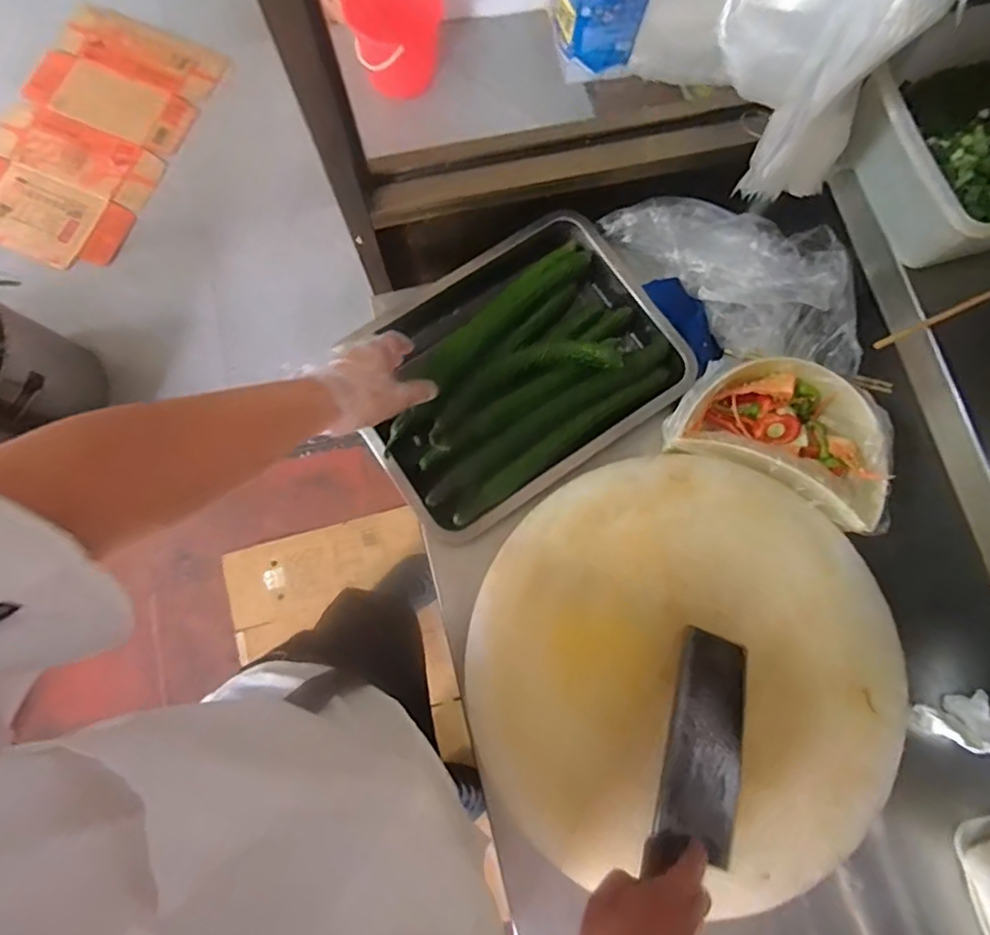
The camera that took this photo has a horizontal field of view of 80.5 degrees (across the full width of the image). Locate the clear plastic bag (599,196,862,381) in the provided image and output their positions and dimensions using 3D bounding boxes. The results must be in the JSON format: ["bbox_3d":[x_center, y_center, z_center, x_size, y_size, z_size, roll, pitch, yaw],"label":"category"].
[{"bbox_3d":[0.291,-0.231,0.706,0.352,0.117,0.124,40,81,7],"label":"clear plastic bag"}]

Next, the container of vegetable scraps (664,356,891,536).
[{"bbox_3d":[0.350,-0.044,0.700,0.251,0.070,0.170,27,79,5],"label":"container of vegetable scraps"}]

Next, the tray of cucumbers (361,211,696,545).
[{"bbox_3d":[0.028,-0.124,0.738,0.395,0.092,0.297,-34,81,-7],"label":"tray of cucumbers"}]

